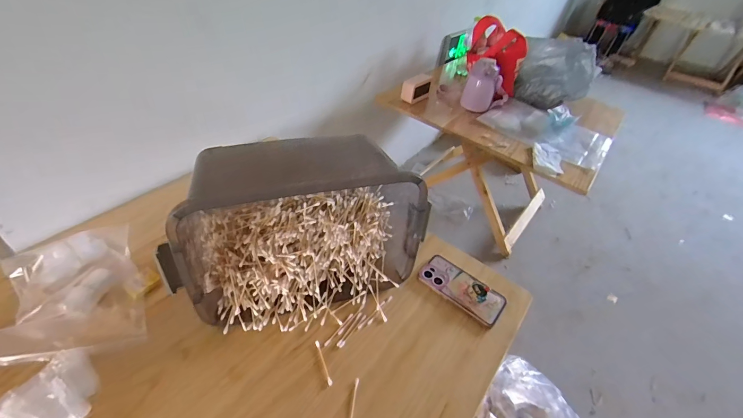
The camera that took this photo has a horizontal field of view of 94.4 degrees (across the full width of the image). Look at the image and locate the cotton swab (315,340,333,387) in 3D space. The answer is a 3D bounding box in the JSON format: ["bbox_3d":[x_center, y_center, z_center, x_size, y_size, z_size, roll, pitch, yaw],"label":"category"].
[{"bbox_3d":[-0.075,0.240,0.540,0.007,0.006,0.073,-12,46,-21],"label":"cotton swab"}]

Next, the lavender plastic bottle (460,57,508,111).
[{"bbox_3d":[0.439,-0.467,1.282,0.160,0.172,0.120,20,43,13],"label":"lavender plastic bottle"}]

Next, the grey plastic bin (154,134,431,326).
[{"bbox_3d":[-0.122,0.027,0.602,0.403,0.252,0.240,-11,46,-20],"label":"grey plastic bin"}]

